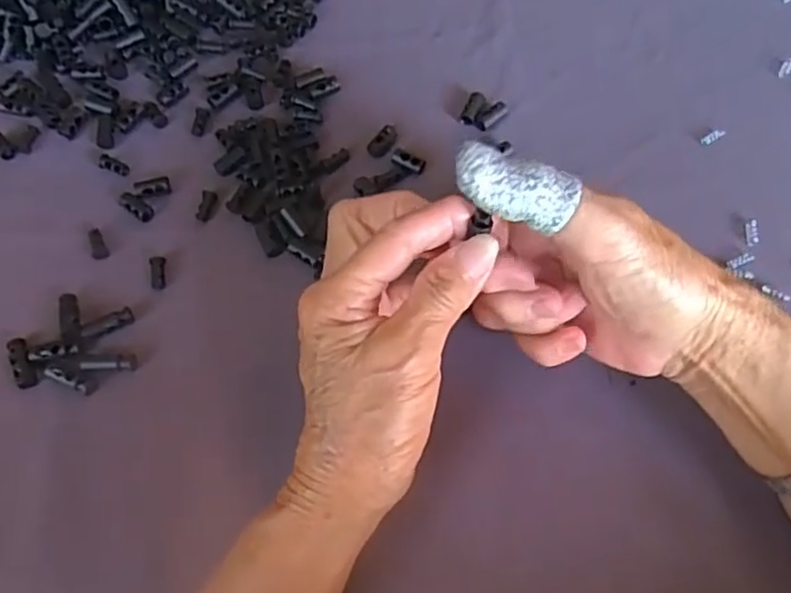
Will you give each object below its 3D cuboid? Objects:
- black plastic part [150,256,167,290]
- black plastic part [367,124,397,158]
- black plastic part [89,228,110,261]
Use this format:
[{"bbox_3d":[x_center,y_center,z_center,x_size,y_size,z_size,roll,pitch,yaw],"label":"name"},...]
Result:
[{"bbox_3d":[-0.123,-0.012,0.346,0.008,0.004,0.019,-8,67,-2],"label":"black plastic part"},{"bbox_3d":[-0.007,-0.088,0.374,0.011,0.004,0.022,33,72,14],"label":"black plastic part"},{"bbox_3d":[-0.158,-0.028,0.353,0.009,0.004,0.020,-25,68,-9],"label":"black plastic part"}]

